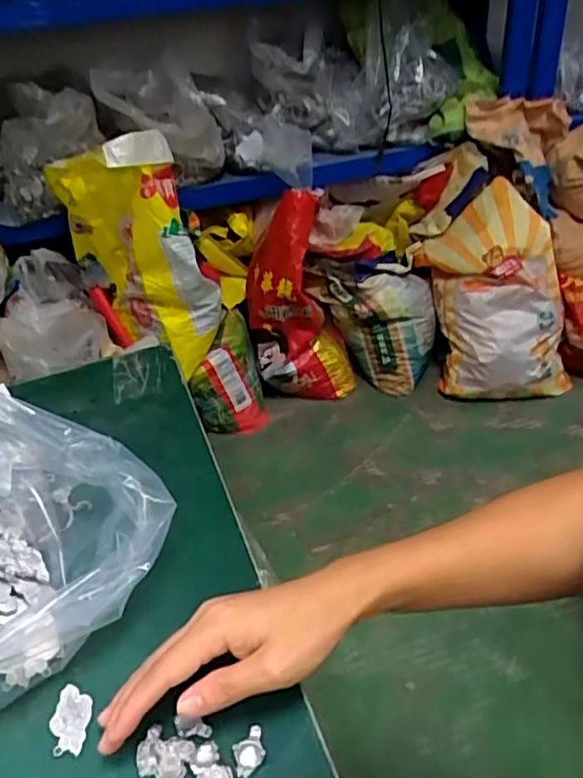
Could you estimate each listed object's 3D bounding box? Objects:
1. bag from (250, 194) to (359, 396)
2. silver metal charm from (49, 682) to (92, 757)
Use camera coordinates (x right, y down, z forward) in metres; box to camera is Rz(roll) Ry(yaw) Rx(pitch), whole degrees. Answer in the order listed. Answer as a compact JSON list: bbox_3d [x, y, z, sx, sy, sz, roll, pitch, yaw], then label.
[{"bbox_3d":[0.023,-0.231,1.690,0.268,0.581,0.252,-7,36,-4],"label":"bag"},{"bbox_3d":[-0.130,0.193,0.362,0.022,0.006,0.039,-3,36,2],"label":"silver metal charm"}]

